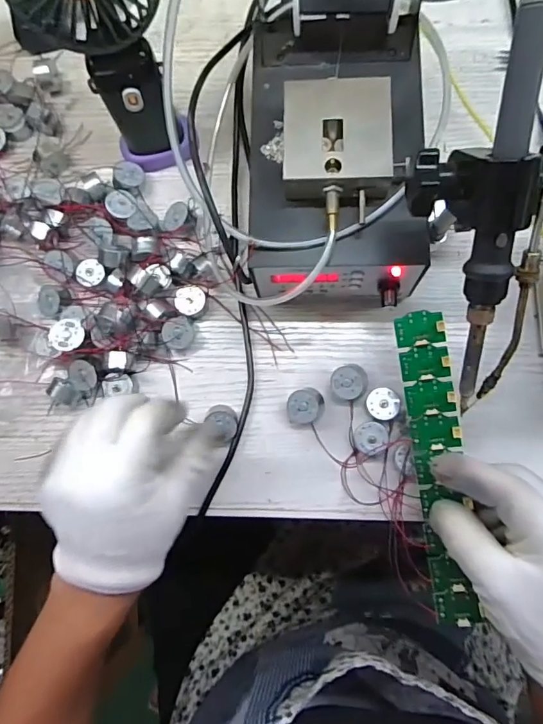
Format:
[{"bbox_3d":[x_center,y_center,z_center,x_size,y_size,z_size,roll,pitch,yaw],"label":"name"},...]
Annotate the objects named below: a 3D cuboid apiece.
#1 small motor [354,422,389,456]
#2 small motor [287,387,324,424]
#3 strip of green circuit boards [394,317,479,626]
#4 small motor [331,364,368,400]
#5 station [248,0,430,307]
[{"bbox_3d":[0.069,0.053,0.330,0.023,0.011,0.022,-1,81,4],"label":"small motor"},{"bbox_3d":[0.024,0.031,0.336,0.025,0.018,0.024,-6,81,3],"label":"small motor"},{"bbox_3d":[0.107,0.067,0.299,0.030,0.005,0.195,-8,88,20],"label":"strip of green circuit boards"},{"bbox_3d":[0.056,0.015,0.338,0.026,0.019,0.023,-10,81,2],"label":"small motor"},{"bbox_3d":[0.045,-0.145,0.309,0.119,0.124,0.200,0,81,4],"label":"station"}]

